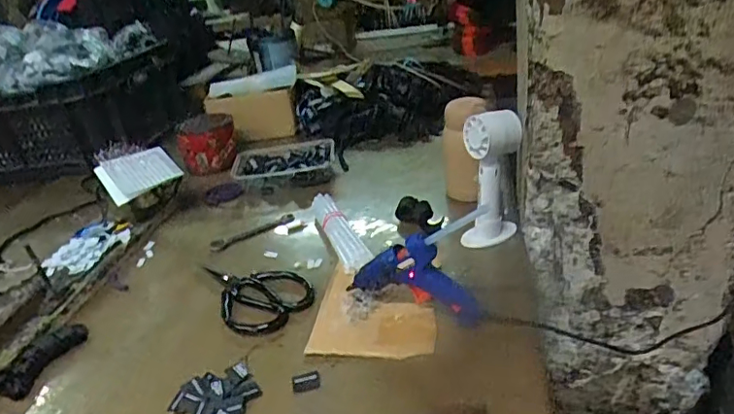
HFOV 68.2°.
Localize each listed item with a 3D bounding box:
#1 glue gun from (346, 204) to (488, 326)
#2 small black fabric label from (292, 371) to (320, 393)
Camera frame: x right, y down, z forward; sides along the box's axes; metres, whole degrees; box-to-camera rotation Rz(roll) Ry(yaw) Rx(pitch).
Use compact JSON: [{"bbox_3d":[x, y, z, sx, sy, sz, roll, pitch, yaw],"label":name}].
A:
[{"bbox_3d":[0.047,0.057,0.539,0.135,0.124,0.032,7,31,26],"label":"glue gun"},{"bbox_3d":[-0.057,0.161,0.503,0.025,0.004,0.020,-12,28,-9],"label":"small black fabric label"}]

